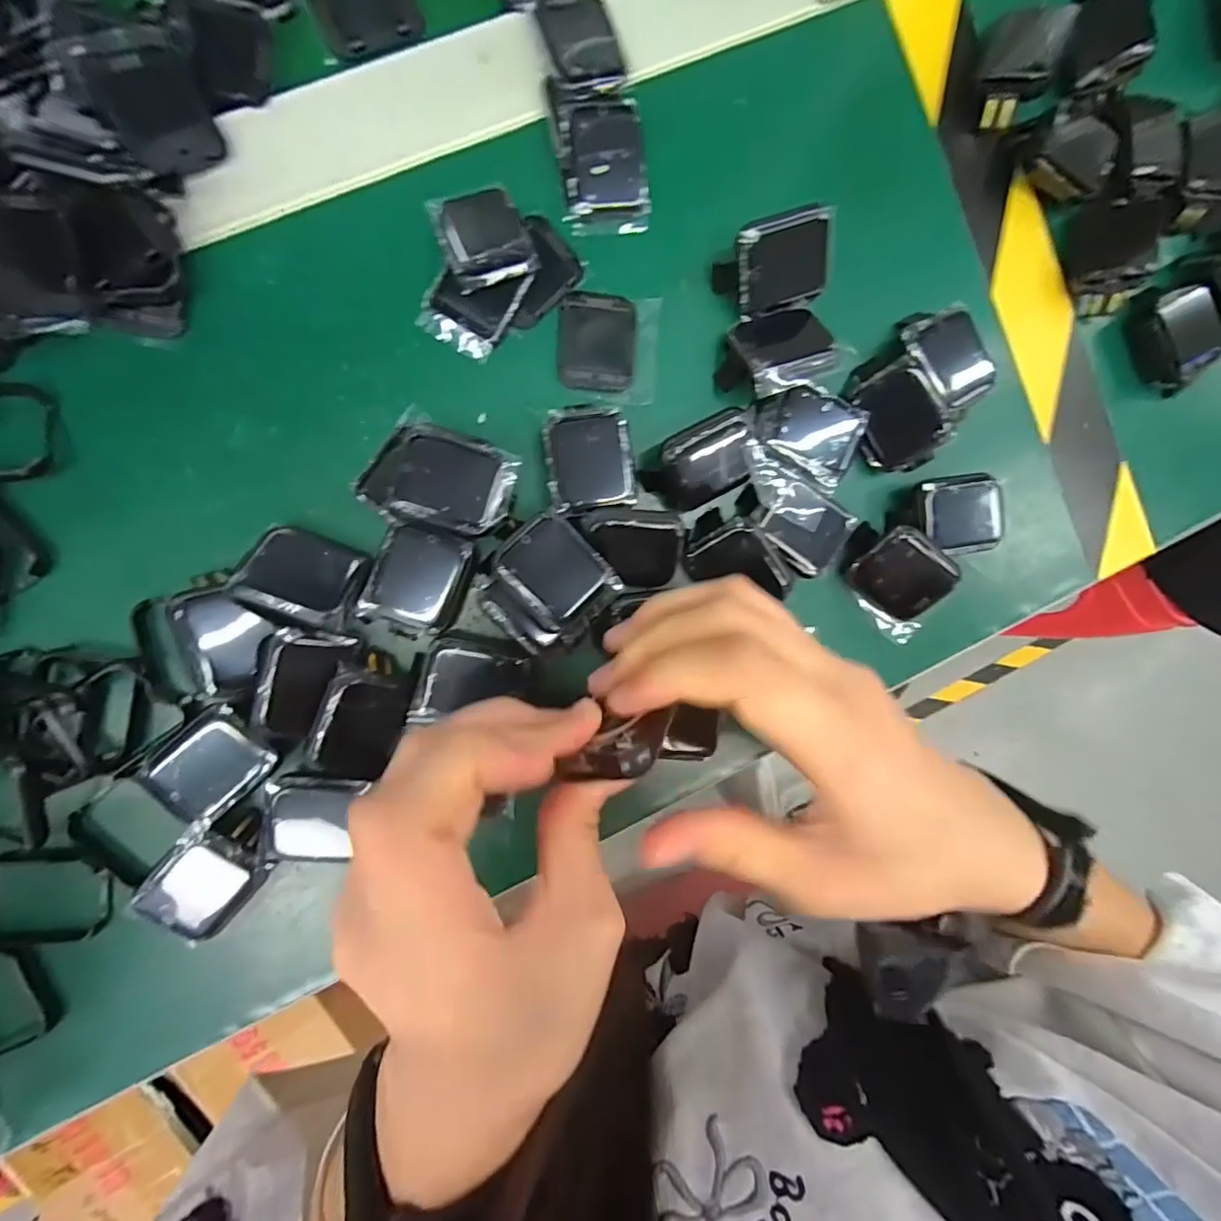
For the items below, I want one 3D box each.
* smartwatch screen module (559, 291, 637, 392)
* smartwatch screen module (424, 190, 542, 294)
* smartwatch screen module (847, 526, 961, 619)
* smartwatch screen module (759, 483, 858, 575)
[{"bbox_3d":[-0.005,-0.118,0.243,0.033,0.004,0.040,1,95,-8],"label":"smartwatch screen module"},{"bbox_3d":[-0.052,-0.154,0.229,0.035,0.009,0.039,-20,97,-6],"label":"smartwatch screen module"},{"bbox_3d":[0.136,-0.016,0.257,0.038,0.004,0.036,40,119,-2],"label":"smartwatch screen module"},{"bbox_3d":[0.087,-0.036,0.251,0.038,0.011,0.031,33,90,-10],"label":"smartwatch screen module"}]

